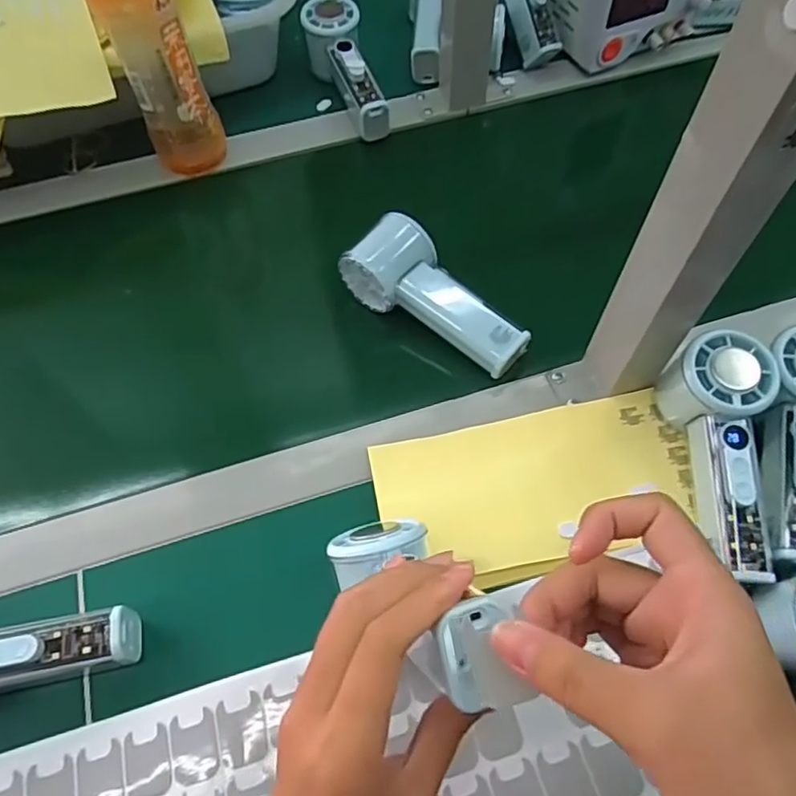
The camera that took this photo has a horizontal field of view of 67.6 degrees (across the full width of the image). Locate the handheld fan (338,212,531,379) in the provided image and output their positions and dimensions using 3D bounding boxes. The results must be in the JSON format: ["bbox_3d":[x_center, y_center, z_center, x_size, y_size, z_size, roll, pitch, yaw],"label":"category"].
[{"bbox_3d":[0.026,-0.071,0.456,0.063,0.057,0.145,-38,65,-16],"label":"handheld fan"}]

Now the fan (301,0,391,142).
[{"bbox_3d":[-0.047,-0.321,0.590,0.054,0.057,0.157,-21,78,-8],"label":"fan"}]

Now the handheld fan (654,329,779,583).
[{"bbox_3d":[0.209,0.038,0.381,0.058,0.056,0.152,-2,74,2],"label":"handheld fan"}]

